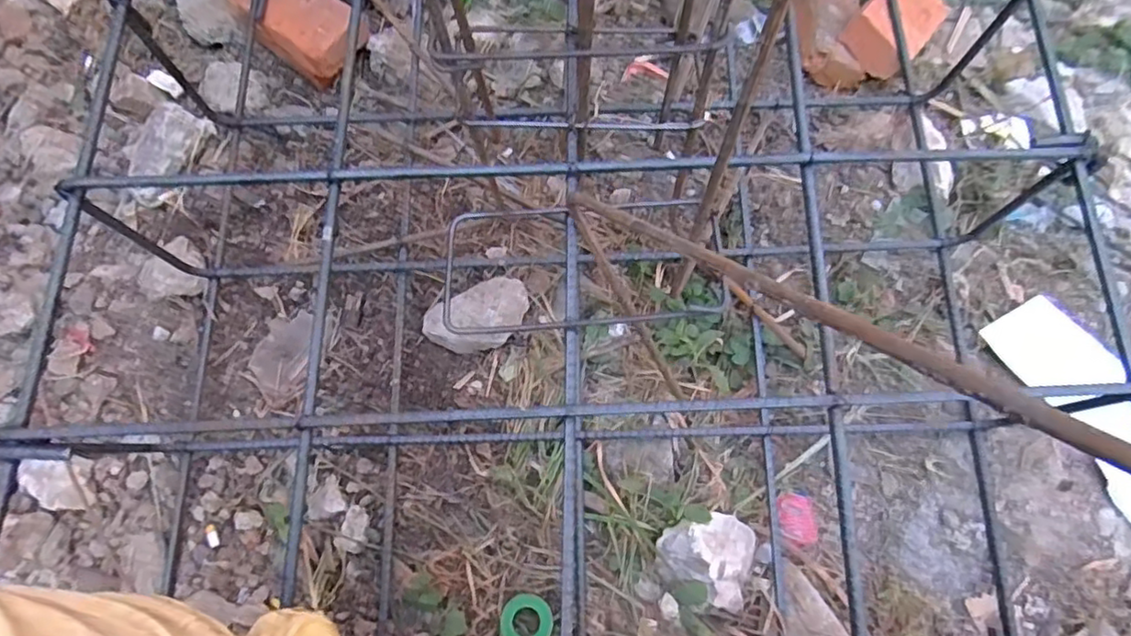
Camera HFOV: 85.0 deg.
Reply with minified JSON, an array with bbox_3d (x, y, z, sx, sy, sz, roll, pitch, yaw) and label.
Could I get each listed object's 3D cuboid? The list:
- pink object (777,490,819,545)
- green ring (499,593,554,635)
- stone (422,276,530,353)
[{"bbox_3d":[0.217,0.187,0.580,0.035,0.008,0.046,1,71,0],"label":"pink object"},{"bbox_3d":[-0.034,0.266,0.538,0.044,0.007,0.044,18,72,6],"label":"green ring"},{"bbox_3d":[-0.092,-0.001,0.636,0.113,0.038,0.066,-14,71,-5],"label":"stone"}]

